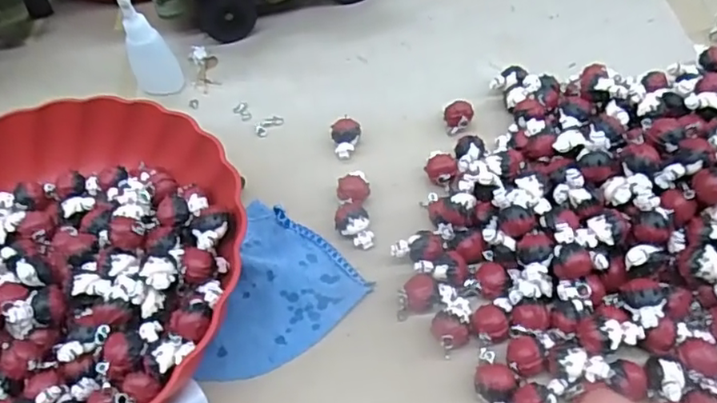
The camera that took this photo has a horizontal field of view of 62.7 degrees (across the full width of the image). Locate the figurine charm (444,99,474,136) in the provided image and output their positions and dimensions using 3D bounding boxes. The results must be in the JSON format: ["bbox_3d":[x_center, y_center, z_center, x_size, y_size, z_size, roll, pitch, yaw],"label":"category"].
[{"bbox_3d":[0.071,-0.059,0.416,0.019,0.017,0.018,-3,53,4],"label":"figurine charm"}]

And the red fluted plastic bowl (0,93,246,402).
[{"bbox_3d":[-0.185,0.042,0.337,0.236,0.050,0.235,-5,53,2],"label":"red fluted plastic bowl"}]

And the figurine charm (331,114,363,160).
[{"bbox_3d":[-0.007,-0.044,0.411,0.021,0.016,0.029,-7,53,0],"label":"figurine charm"}]

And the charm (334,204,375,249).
[{"bbox_3d":[-0.003,0.014,0.358,0.021,0.016,0.027,-11,53,-3],"label":"charm"}]

